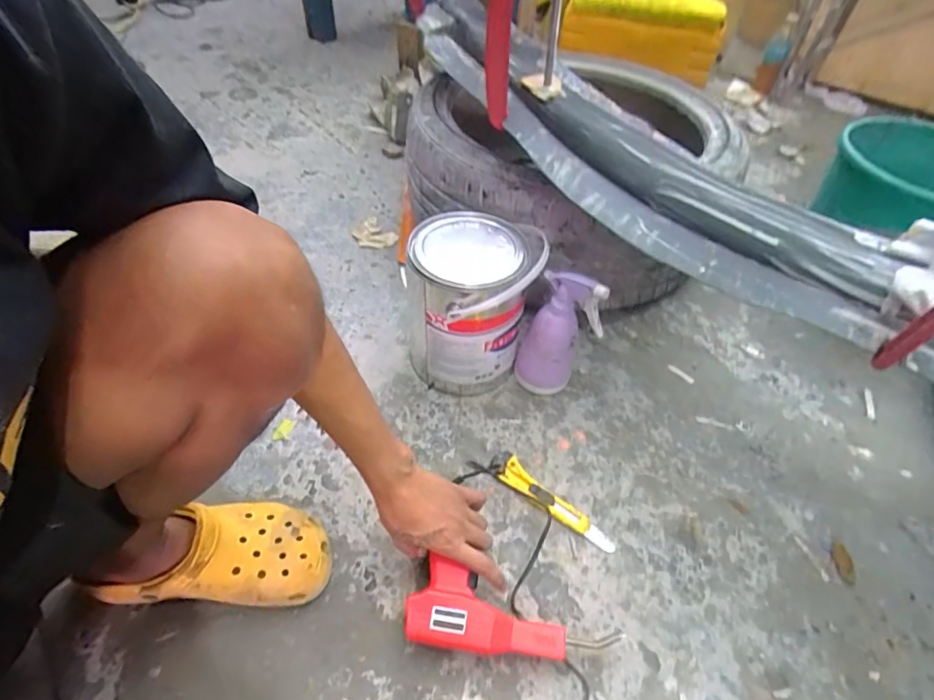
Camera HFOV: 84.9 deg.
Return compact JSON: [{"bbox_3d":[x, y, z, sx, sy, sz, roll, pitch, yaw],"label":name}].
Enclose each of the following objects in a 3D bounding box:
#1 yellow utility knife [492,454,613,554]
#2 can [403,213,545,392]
[{"bbox_3d":[0.112,0.196,0.643,0.161,0.016,0.034,31,53,24],"label":"yellow utility knife"},{"bbox_3d":[0.005,-0.058,0.732,0.174,0.219,0.171,0,47,-3],"label":"can"}]

